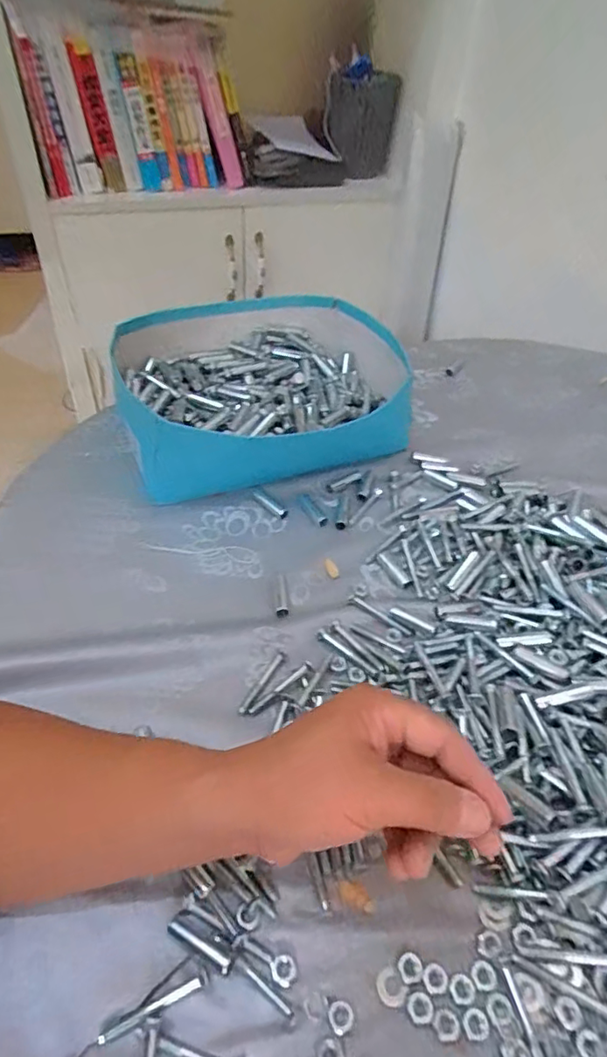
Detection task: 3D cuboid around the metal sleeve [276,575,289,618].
[{"bbox_3d":[-0.019,0.055,0.468,0.009,0.006,0.045,-3,45,-6],"label":"metal sleeve"}]

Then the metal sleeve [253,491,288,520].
[{"bbox_3d":[-0.033,-0.024,0.546,0.046,0.007,0.012,36,53,28],"label":"metal sleeve"}]

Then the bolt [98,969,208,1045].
[{"bbox_3d":[-0.074,0.239,0.281,0.055,0.004,0.005,-19,49,-20],"label":"bolt"}]

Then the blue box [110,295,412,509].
[{"bbox_3d":[-0.032,-0.149,0.613,0.296,0.091,0.261,-9,46,-12],"label":"blue box"}]

